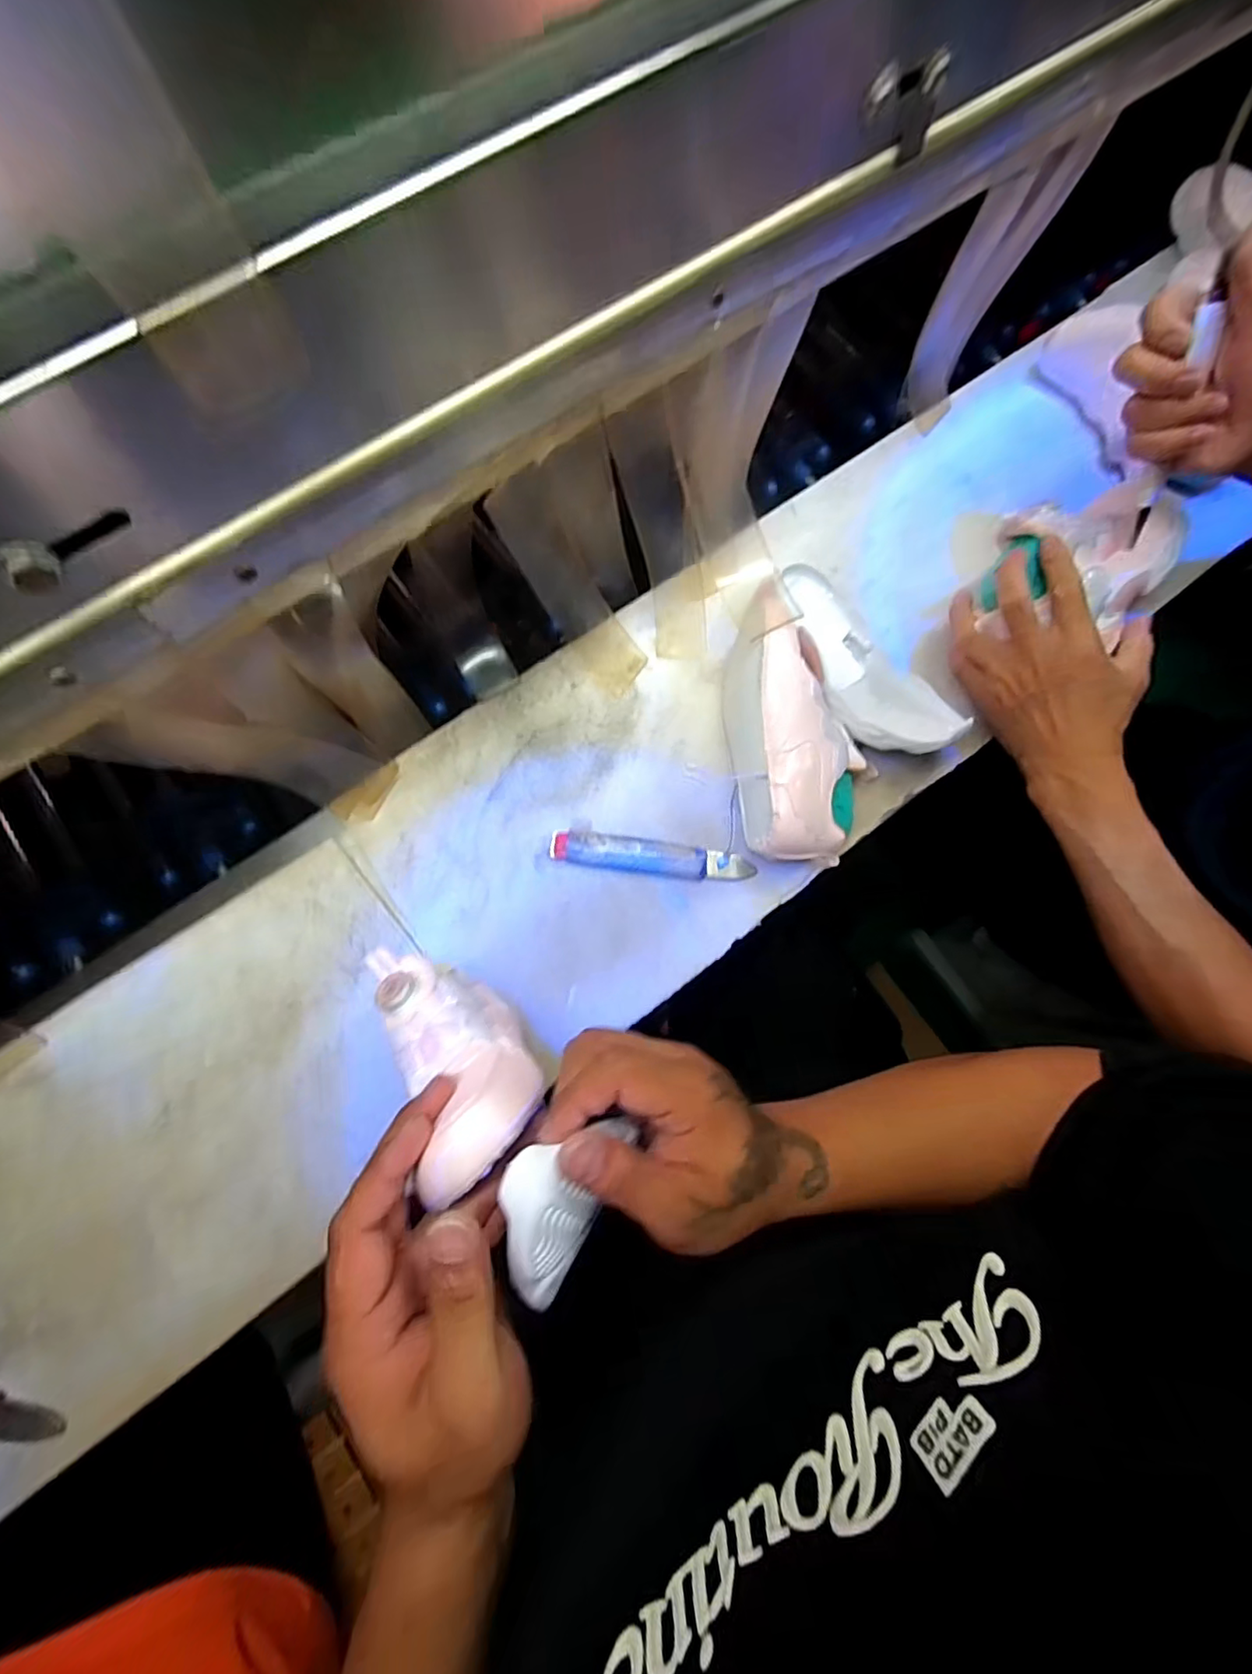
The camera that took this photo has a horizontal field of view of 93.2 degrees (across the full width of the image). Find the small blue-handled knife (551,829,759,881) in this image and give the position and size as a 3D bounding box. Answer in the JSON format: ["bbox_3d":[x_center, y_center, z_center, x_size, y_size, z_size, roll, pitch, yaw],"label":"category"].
[{"bbox_3d":[0.022,0.016,0.488,0.165,0.014,0.029,9,78,0],"label":"small blue-handled knife"}]

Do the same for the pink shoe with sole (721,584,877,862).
[{"bbox_3d":[0.139,-0.093,0.483,0.102,0.075,0.226,-4,78,-3],"label":"pink shoe with sole"}]

